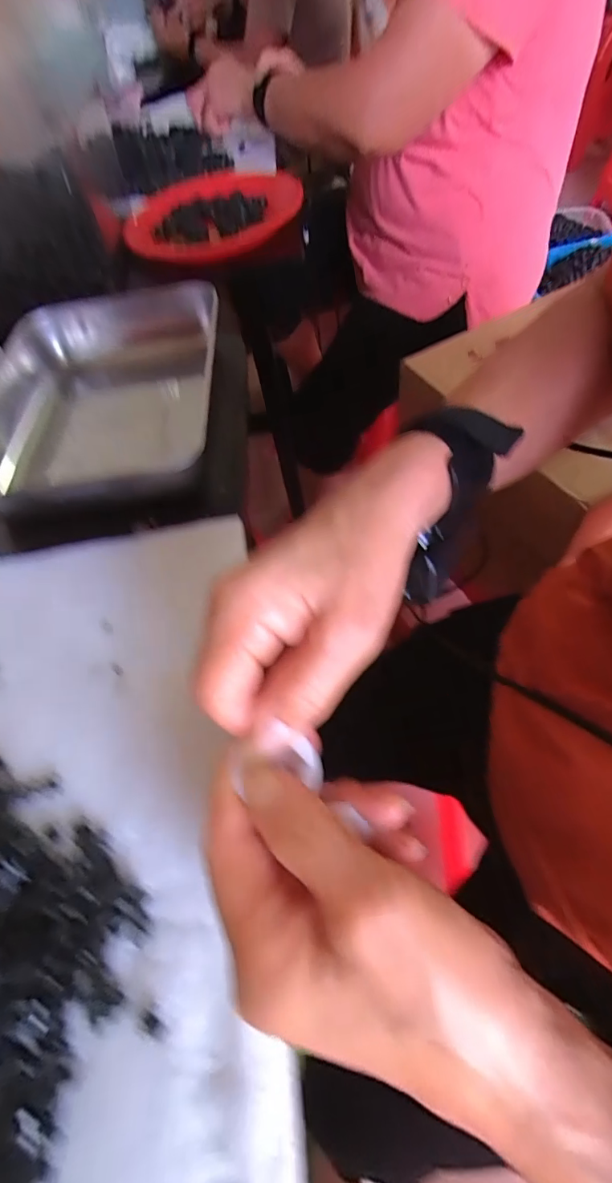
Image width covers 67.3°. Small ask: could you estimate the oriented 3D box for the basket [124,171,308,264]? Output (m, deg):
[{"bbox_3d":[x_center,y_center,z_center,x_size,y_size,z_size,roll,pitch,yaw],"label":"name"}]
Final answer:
[{"bbox_3d":[-0.120,-0.495,0.599,0.213,0.055,0.207,-4,58,6],"label":"basket"}]

